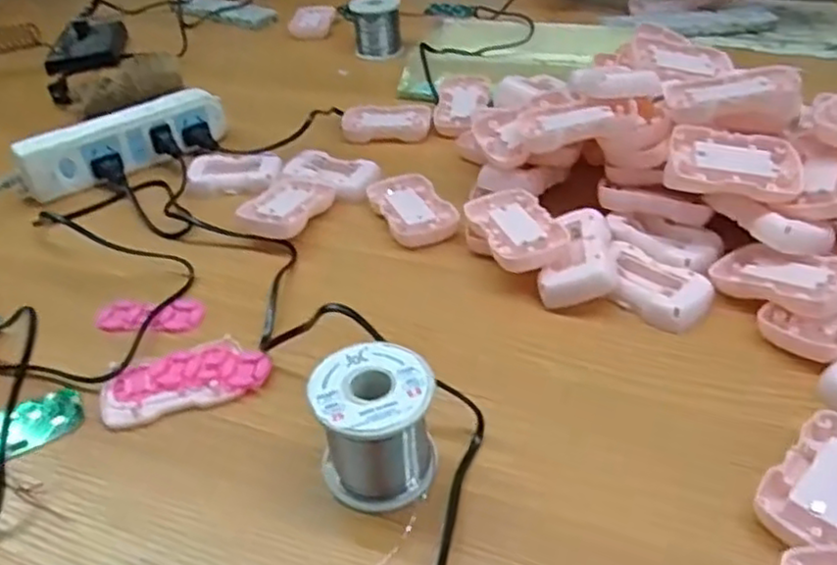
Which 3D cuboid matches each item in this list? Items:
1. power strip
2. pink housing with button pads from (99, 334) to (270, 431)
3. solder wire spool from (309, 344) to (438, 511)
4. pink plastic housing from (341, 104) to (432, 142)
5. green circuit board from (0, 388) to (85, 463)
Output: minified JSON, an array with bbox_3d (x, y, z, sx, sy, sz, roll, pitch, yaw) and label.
[{"bbox_3d":[-0.277,-0.136,0.655,0.194,0.050,0.027,-32,46,-30],"label":"power strip"},{"bbox_3d":[-0.148,0.062,0.436,0.102,0.009,0.049,-15,40,-13],"label":"pink housing with button pads"},{"bbox_3d":[-0.022,0.075,0.364,0.061,0.063,0.059,-8,39,-4],"label":"solder wire spool"},{"bbox_3d":[-0.032,-0.162,0.707,0.090,0.023,0.046,-5,39,0],"label":"pink plastic housing"},{"bbox_3d":[-0.241,0.089,0.412,0.073,0.011,0.039,-19,41,-17],"label":"green circuit board"}]

